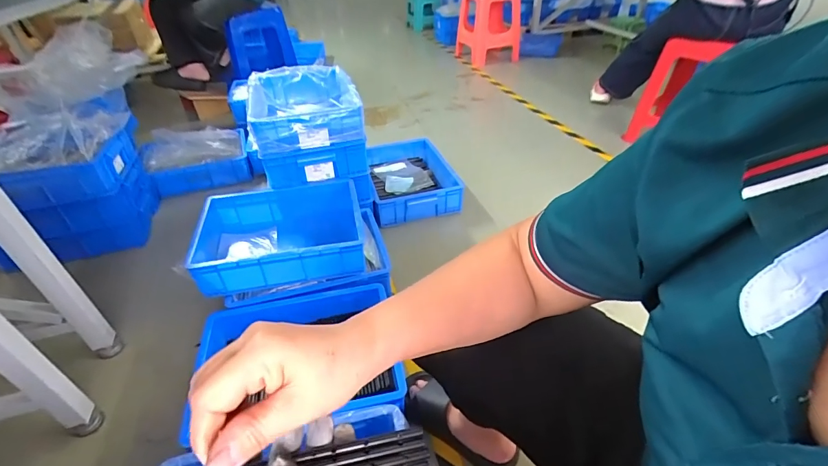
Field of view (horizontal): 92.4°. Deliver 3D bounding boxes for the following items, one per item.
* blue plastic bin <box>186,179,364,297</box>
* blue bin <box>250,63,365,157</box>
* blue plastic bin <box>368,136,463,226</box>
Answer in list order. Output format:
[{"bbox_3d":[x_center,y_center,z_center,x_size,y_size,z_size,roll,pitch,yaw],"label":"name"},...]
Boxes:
[{"bbox_3d":[-0.358,0.010,1.059,0.425,0.128,0.320,-9,39,-8],"label":"blue plastic bin"},{"bbox_3d":[-0.348,-0.398,1.257,0.313,0.116,0.462,-12,39,-13],"label":"blue bin"},{"bbox_3d":[-0.016,-0.209,1.442,0.296,0.098,0.421,-8,39,-7],"label":"blue plastic bin"}]

